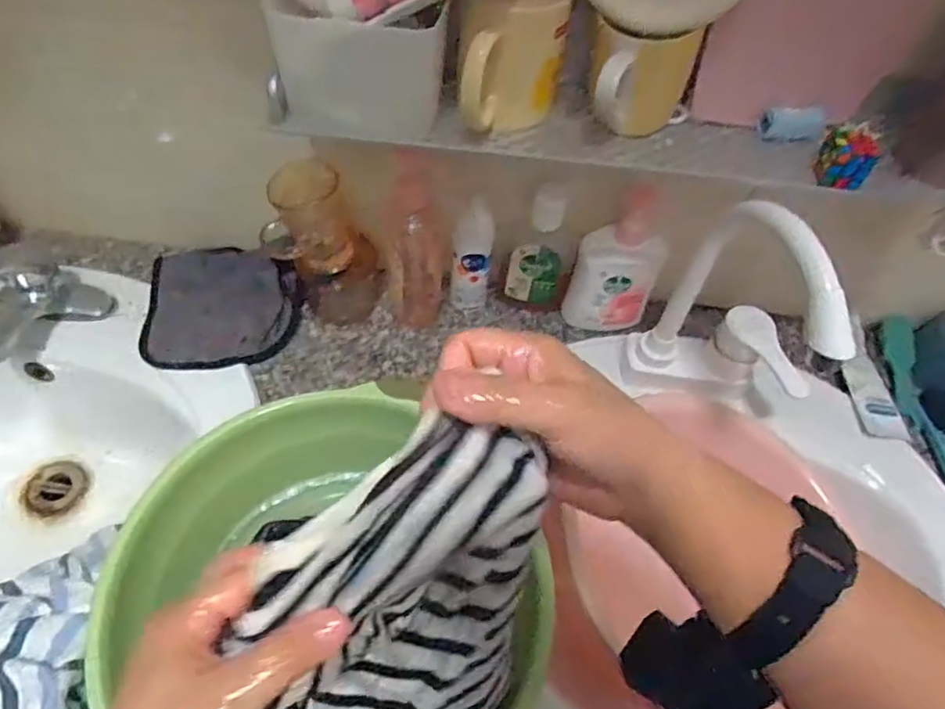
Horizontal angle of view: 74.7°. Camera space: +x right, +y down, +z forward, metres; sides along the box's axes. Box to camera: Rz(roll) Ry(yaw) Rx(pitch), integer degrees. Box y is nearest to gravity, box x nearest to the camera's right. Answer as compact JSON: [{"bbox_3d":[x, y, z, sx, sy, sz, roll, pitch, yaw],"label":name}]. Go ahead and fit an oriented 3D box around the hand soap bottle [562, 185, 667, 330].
[{"bbox_3d":[0.157,-0.094,0.659,0.089,0.177,0.039,11,56,2],"label":"hand soap bottle"}]

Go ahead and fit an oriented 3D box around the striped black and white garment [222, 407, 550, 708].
[{"bbox_3d":[-0.038,0.151,0.318,0.121,0.261,0.077,14,30,4],"label":"striped black and white garment"}]

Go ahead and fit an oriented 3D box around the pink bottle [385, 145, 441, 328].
[{"bbox_3d":[-0.060,-0.113,0.657,0.051,0.207,0.056,-2,57,-7],"label":"pink bottle"}]

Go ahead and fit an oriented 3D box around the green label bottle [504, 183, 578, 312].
[{"bbox_3d":[0.079,-0.107,0.690,0.069,0.167,0.033,20,57,8],"label":"green label bottle"}]

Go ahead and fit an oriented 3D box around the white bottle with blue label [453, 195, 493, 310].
[{"bbox_3d":[0.000,-0.105,0.695,0.043,0.159,0.037,6,56,-1],"label":"white bottle with blue label"}]

